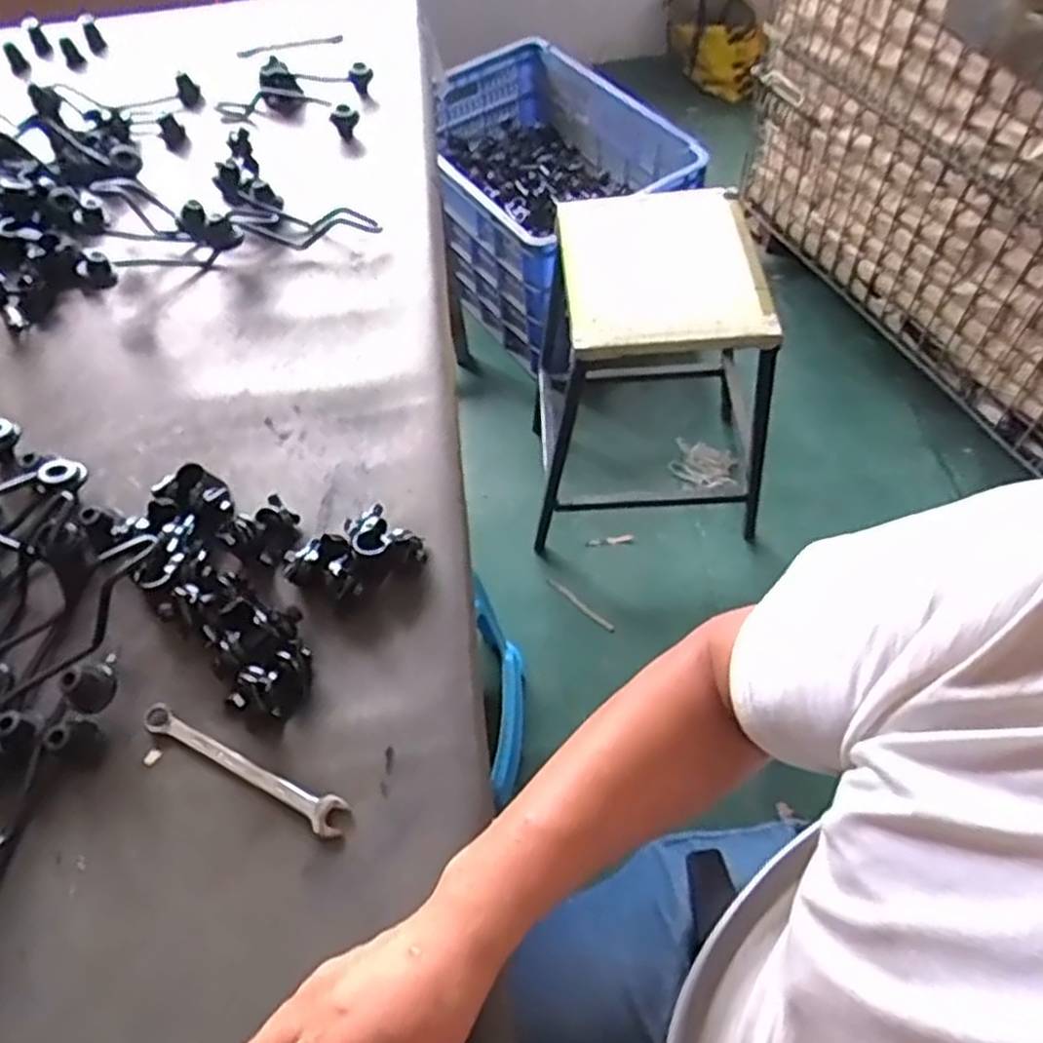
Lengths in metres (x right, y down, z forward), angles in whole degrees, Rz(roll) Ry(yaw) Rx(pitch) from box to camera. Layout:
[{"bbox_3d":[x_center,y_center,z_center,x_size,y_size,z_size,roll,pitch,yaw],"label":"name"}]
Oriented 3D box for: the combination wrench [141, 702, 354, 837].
[{"bbox_3d":[-0.191,0.167,0.533,0.166,0.006,0.023,23,63,17],"label":"combination wrench"}]

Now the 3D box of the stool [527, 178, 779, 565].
[{"bbox_3d":[0.215,-0.238,1.311,0.373,0.516,0.333,-2,59,2],"label":"stool"}]

